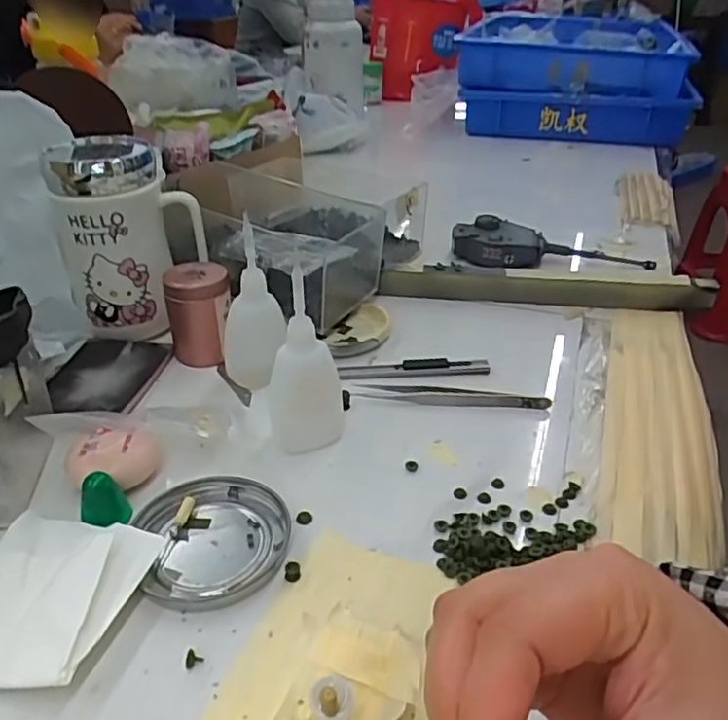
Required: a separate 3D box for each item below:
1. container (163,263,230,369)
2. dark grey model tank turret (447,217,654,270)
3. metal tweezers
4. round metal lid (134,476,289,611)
[{"bbox_3d":[-0.118,-0.034,0.459,0.044,0.062,0.038,-9,34,-15],"label":"container"},{"bbox_3d":[0.180,-0.111,0.612,0.185,0.029,0.060,2,32,1],"label":"dark grey model tank turret"},{"bbox_3d":[0.055,0.023,0.424,0.131,0.011,0.013,5,32,6],"label":"metal tweezers"},{"bbox_3d":[-0.074,0.087,0.321,0.072,0.009,0.074,1,32,0],"label":"round metal lid"}]

